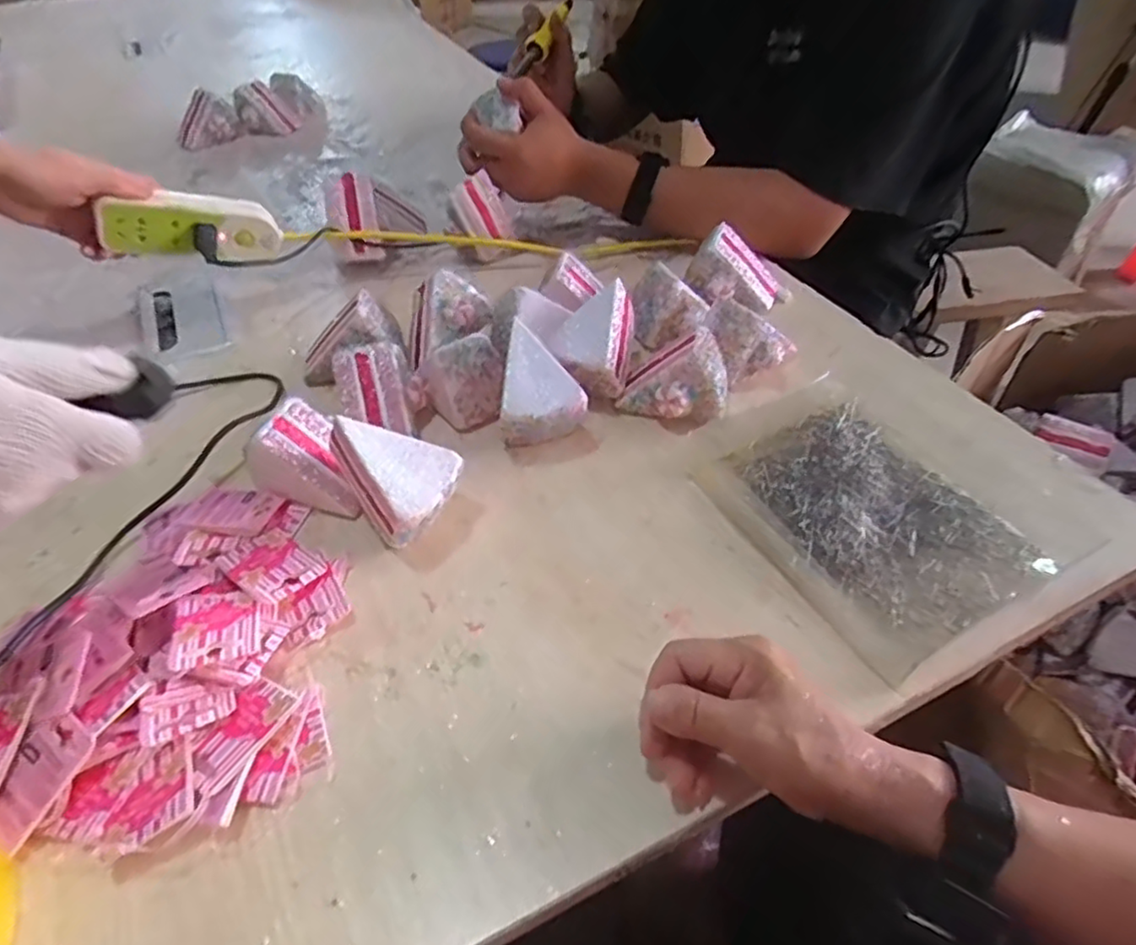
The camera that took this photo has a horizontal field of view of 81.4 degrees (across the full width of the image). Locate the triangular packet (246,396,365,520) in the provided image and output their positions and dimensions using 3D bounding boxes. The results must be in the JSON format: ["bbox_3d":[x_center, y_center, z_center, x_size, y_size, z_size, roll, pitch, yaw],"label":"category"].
[{"bbox_3d":[-0.189,-0.011,0.490,0.078,0.066,0.054,12,48,13],"label":"triangular packet"}]

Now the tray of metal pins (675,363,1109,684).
[{"bbox_3d":[0.218,0.013,0.476,0.199,0.019,0.213,-24,51,-20],"label":"tray of metal pins"}]

